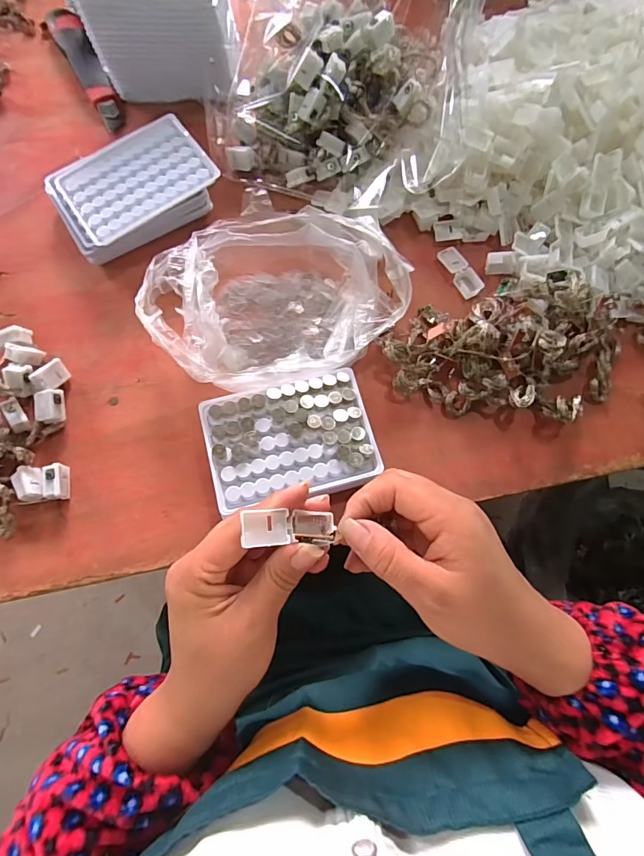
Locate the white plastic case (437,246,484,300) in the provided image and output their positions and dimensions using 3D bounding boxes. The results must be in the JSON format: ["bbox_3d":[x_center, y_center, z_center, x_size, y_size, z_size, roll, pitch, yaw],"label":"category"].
[{"bbox_3d":[0.134,-0.151,0.423,0.021,0.008,0.054,-27,76,-9],"label":"white plastic case"}]

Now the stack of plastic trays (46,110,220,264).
[{"bbox_3d":[-0.177,-0.223,0.421,0.143,0.044,0.106,-35,78,-11],"label":"stack of plastic trays"}]

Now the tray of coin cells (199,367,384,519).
[{"bbox_3d":[-0.026,0.010,0.361,0.128,0.033,0.093,-13,75,-5],"label":"tray of coin cells"}]

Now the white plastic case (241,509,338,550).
[{"bbox_3d":[-0.018,0.056,0.244,0.053,0.014,0.018,4,71,-32],"label":"white plastic case"}]

